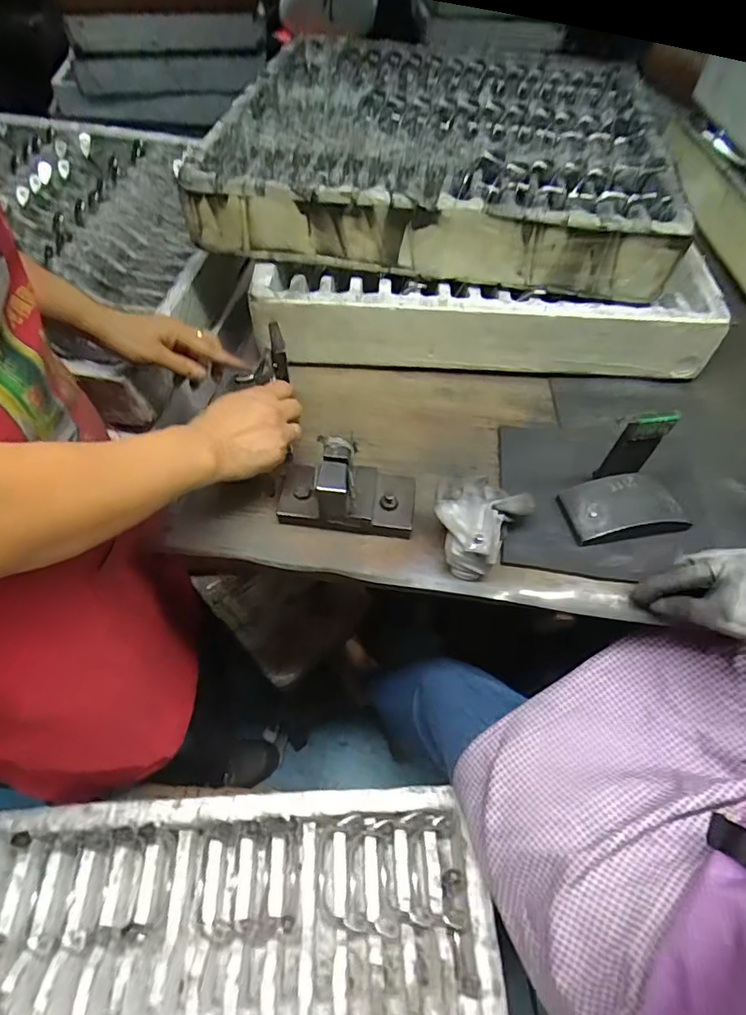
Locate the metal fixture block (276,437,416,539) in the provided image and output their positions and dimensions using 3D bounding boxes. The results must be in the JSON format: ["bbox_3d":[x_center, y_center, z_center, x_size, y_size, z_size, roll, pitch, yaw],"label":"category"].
[{"bbox_3d":[-0.024,-0.020,0.504,0.129,0.075,0.064,9,54,3],"label":"metal fixture block"}]

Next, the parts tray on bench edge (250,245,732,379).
[{"bbox_3d":[0.131,-0.222,0.634,0.532,0.097,0.087,2,54,-2],"label":"parts tray on bench edge"}]

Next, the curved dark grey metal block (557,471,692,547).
[{"bbox_3d":[0.247,0.001,0.520,0.111,0.028,0.063,-7,55,-9],"label":"curved dark grey metal block"}]

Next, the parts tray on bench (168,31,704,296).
[{"bbox_3d":[0.096,-0.459,0.678,0.528,0.089,0.472,11,54,4],"label":"parts tray on bench"}]

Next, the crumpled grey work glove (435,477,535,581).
[{"bbox_3d":[0.097,0.018,0.494,0.082,0.062,0.082,2,54,-3],"label":"crumpled grey work glove"}]

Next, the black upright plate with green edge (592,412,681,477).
[{"bbox_3d":[0.246,-0.056,0.495,0.043,0.087,0.009,1,55,-6],"label":"black upright plate with green edge"}]

